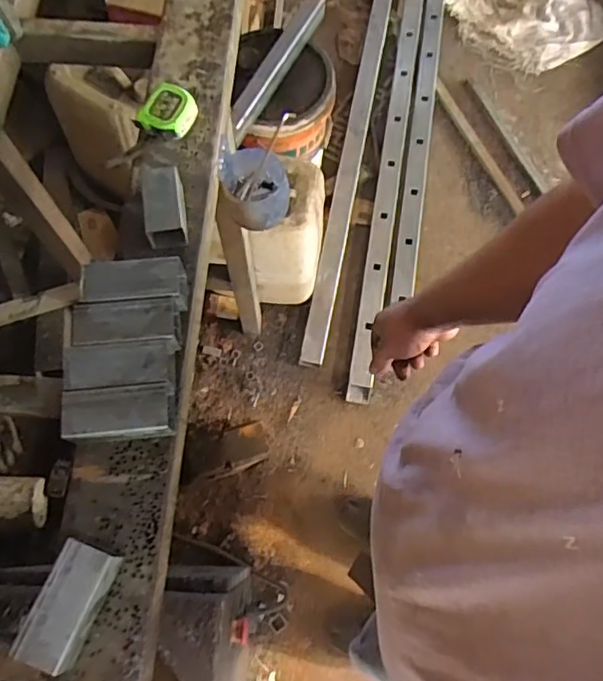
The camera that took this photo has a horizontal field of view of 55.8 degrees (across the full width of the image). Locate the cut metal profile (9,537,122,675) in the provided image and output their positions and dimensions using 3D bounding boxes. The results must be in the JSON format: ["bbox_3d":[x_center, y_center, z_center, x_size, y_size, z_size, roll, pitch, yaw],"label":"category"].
[{"bbox_3d":[-0.204,0.233,0.506,0.049,0.038,0.100,21,72,7],"label":"cut metal profile"}]

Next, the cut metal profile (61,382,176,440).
[{"bbox_3d":[-0.177,0.074,0.561,0.099,0.043,0.049,-6,71,-3],"label":"cut metal profile"}]

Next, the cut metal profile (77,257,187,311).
[{"bbox_3d":[-0.177,-0.058,0.609,0.102,0.046,0.046,-2,71,-1],"label":"cut metal profile"}]

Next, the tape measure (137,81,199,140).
[{"bbox_3d":[-0.161,-0.276,0.689,0.053,0.035,0.061,30,73,9],"label":"tape measure"}]

